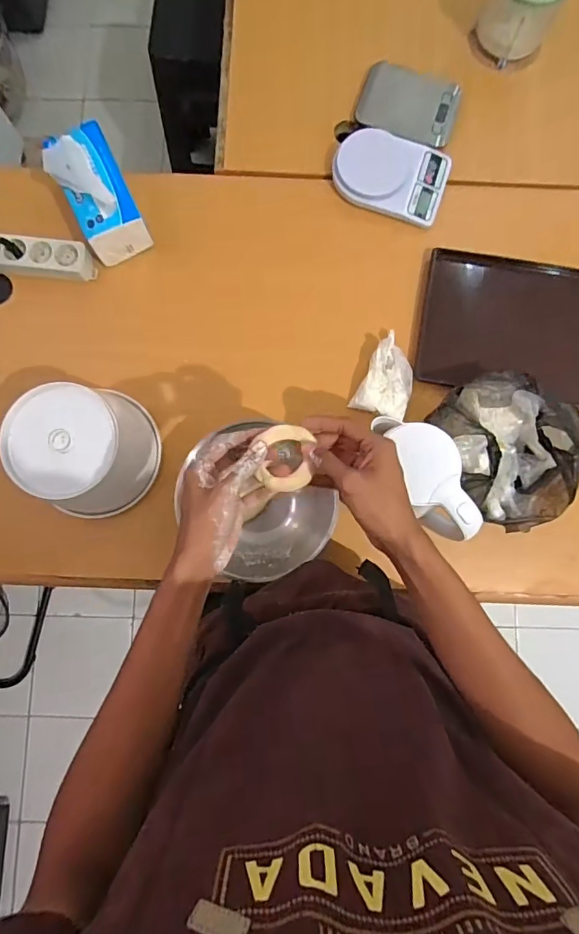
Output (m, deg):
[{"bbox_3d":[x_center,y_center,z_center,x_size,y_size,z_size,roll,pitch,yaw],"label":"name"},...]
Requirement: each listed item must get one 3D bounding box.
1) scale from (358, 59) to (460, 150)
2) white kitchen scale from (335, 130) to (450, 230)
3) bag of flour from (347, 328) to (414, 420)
[{"bbox_3d":[0.215,-0.655,0.849,0.173,0.015,0.144,12,84,1],"label":"scale"},{"bbox_3d":[0.179,-0.519,0.830,0.197,0.025,0.137,18,84,2],"label":"white kitchen scale"},{"bbox_3d":[0.167,-0.151,0.786,0.086,0.037,0.127,19,84,2],"label":"bag of flour"}]

